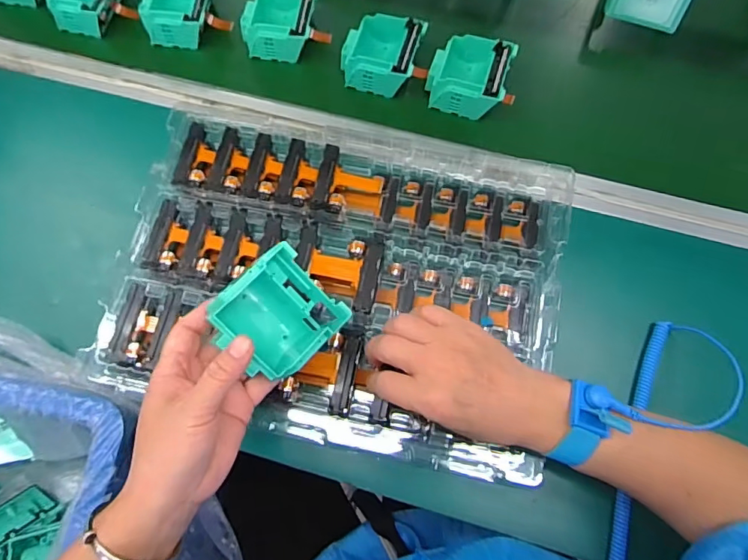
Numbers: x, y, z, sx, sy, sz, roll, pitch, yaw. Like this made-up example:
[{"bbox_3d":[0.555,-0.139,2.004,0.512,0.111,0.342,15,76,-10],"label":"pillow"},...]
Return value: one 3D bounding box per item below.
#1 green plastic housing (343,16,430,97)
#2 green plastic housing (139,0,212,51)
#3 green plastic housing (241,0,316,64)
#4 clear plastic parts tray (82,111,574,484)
[{"bbox_3d":[0.008,-0.239,0.518,0.077,0.041,0.072,12,72,5],"label":"green plastic housing"},{"bbox_3d":[-0.217,-0.303,0.546,0.082,0.040,0.074,4,72,3],"label":"green plastic housing"},{"bbox_3d":[-0.103,-0.284,0.536,0.082,0.043,0.082,7,72,4],"label":"green plastic housing"},{"bbox_3d":[-0.028,-0.002,0.428,0.373,0.030,0.270,11,72,5],"label":"clear plastic parts tray"}]

